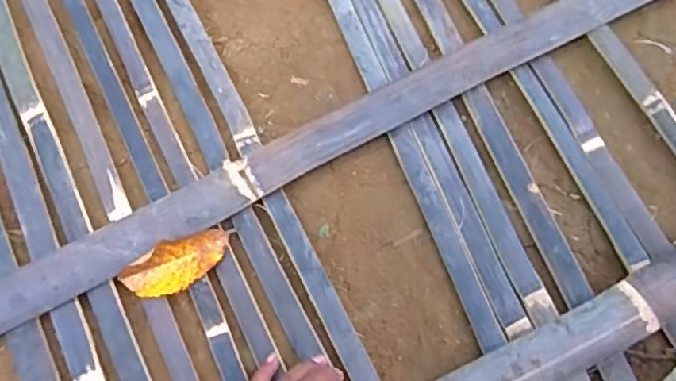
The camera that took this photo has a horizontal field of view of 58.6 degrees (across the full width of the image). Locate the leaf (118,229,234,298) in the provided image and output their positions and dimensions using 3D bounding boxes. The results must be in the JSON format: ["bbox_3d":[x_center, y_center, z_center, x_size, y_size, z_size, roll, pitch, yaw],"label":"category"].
[{"bbox_3d":[-0.158,0.073,0.597,0.107,0.026,0.048,-35,75,-9],"label":"leaf"}]

